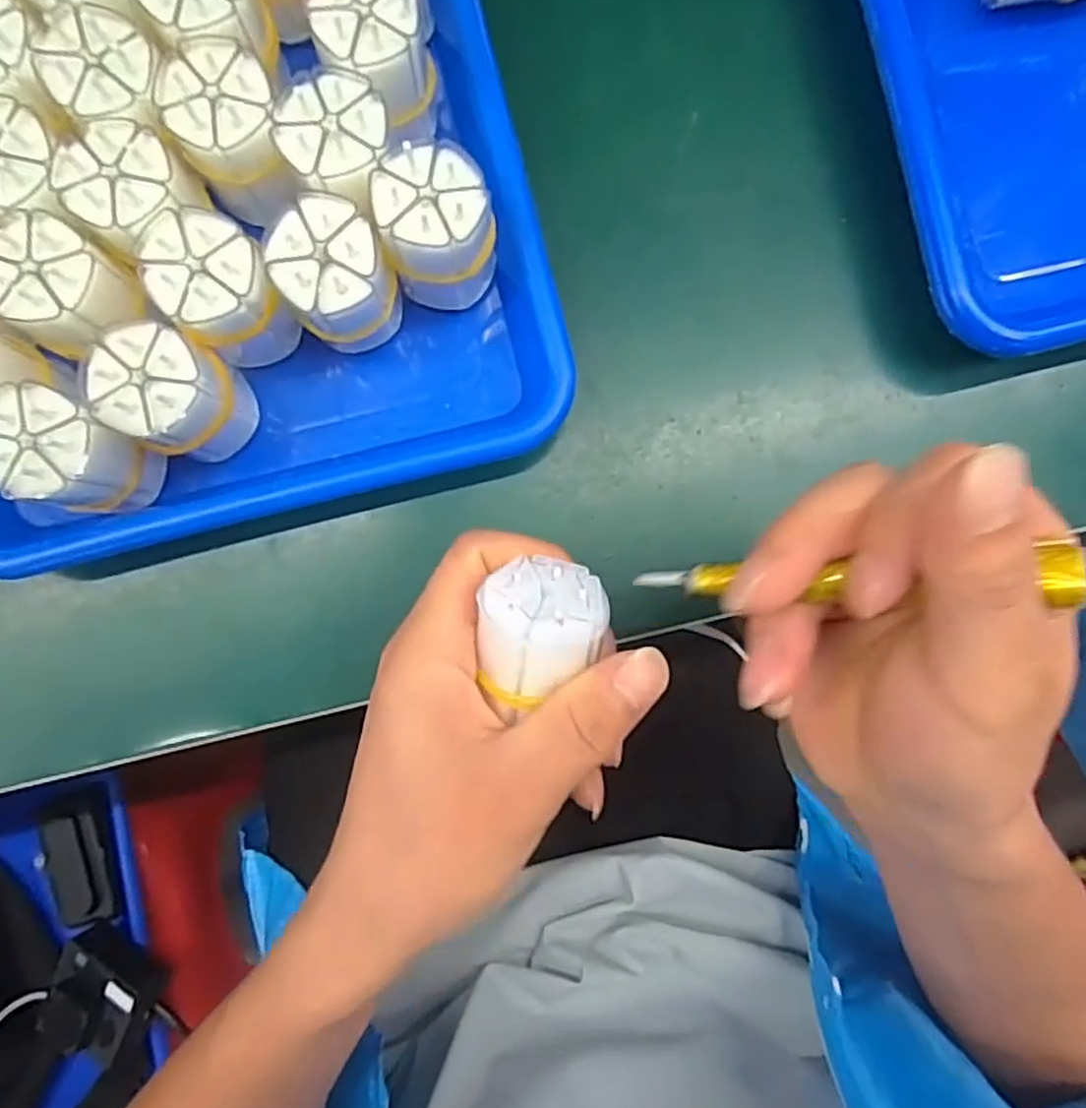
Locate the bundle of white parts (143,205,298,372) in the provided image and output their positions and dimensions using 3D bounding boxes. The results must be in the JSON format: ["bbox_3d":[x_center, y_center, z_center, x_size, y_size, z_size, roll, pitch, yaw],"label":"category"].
[{"bbox_3d":[-0.114,-0.093,0.267,0.035,0.066,0.037,0,86,2],"label":"bundle of white parts"}]

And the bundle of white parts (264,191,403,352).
[{"bbox_3d":[-0.072,-0.097,0.267,0.038,0.067,0.035,0,86,2],"label":"bundle of white parts"}]

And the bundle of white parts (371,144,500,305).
[{"bbox_3d":[-0.038,-0.117,0.270,0.040,0.063,0.035,-28,86,0],"label":"bundle of white parts"}]

